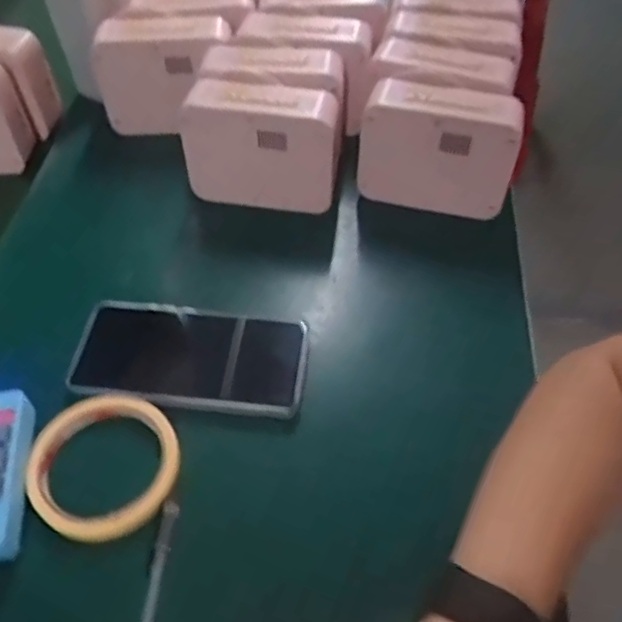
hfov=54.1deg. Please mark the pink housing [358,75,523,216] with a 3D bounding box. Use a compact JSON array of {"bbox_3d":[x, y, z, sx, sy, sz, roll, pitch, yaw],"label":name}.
[{"bbox_3d":[0.109,-0.138,0.525,0.128,0.103,0.055,12,54,10],"label":"pink housing"}]

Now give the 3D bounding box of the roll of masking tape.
[{"bbox_3d":[-0.133,0.097,0.394,0.092,0.012,0.093,0,53,1],"label":"roll of masking tape"}]

